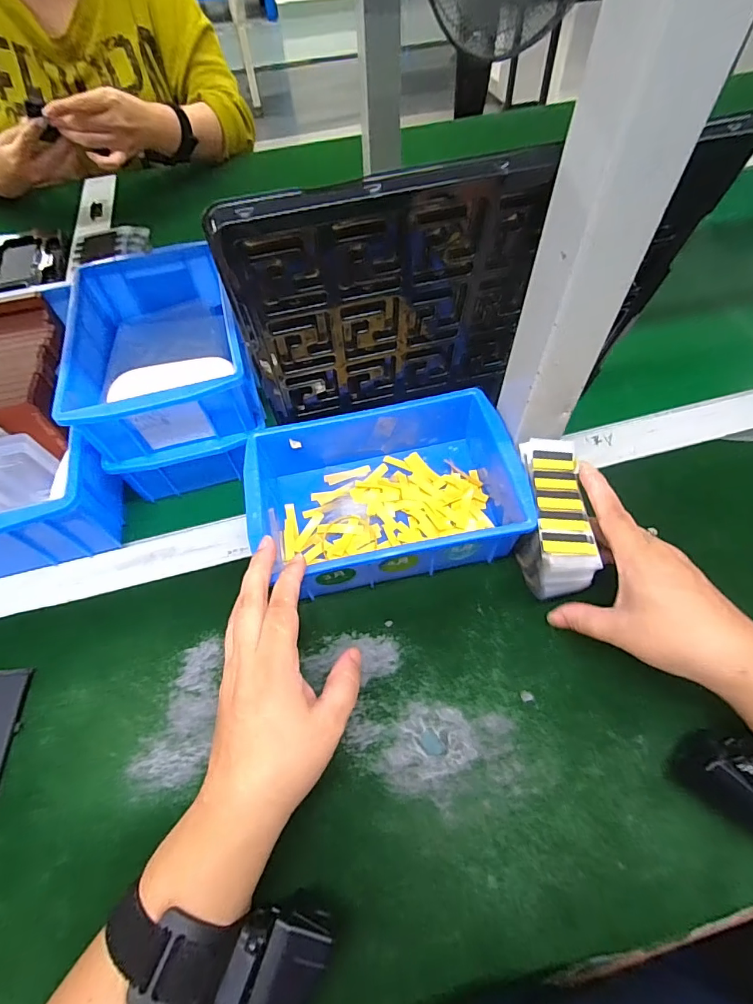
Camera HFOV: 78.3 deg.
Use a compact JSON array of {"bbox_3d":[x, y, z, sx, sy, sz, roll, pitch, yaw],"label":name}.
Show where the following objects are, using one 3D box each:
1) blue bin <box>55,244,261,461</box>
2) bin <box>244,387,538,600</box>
[{"bbox_3d":[-0.185,-0.135,0.399,0.133,0.065,0.196,-17,59,-8],"label":"blue bin"},{"bbox_3d":[0.004,-0.011,0.371,0.199,0.063,0.137,-9,58,-4],"label":"bin"}]

